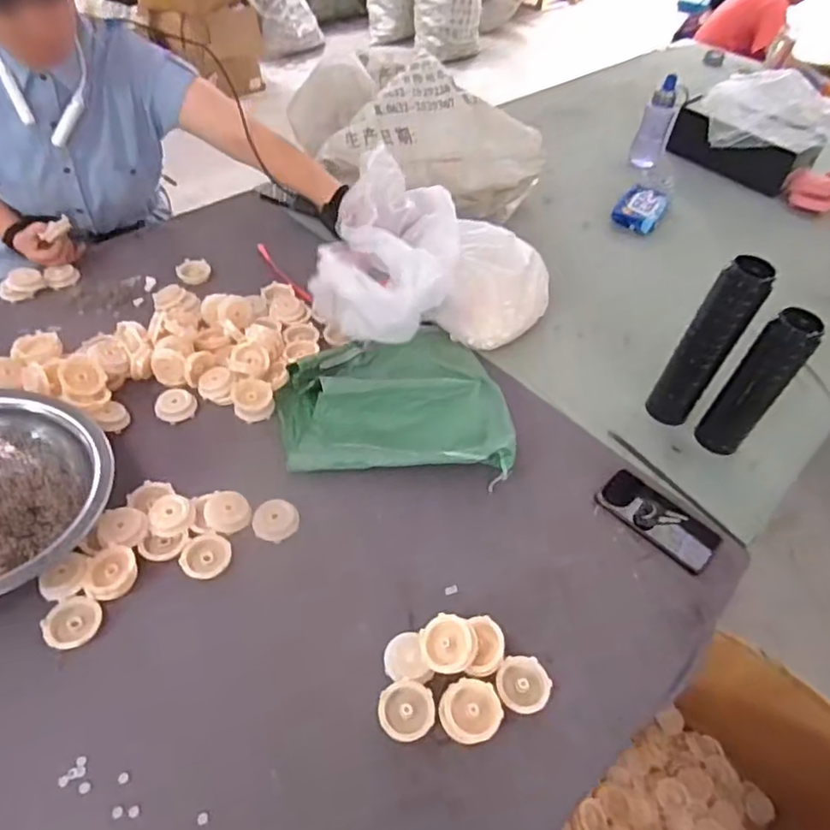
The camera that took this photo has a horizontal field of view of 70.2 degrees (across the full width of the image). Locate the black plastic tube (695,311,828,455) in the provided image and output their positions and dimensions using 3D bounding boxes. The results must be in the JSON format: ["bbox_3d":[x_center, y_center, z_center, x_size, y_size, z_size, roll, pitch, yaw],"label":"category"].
[{"bbox_3d":[0.485,-0.040,0.842,0.070,0.238,0.058,21,52,12],"label":"black plastic tube"}]

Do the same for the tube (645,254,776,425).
[{"bbox_3d":[0.419,-0.097,0.858,0.069,0.278,0.059,29,54,18],"label":"tube"}]

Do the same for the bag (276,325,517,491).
[{"bbox_3d":[-0.032,-0.018,0.902,0.341,0.048,0.265,-2,51,-7],"label":"bag"}]

